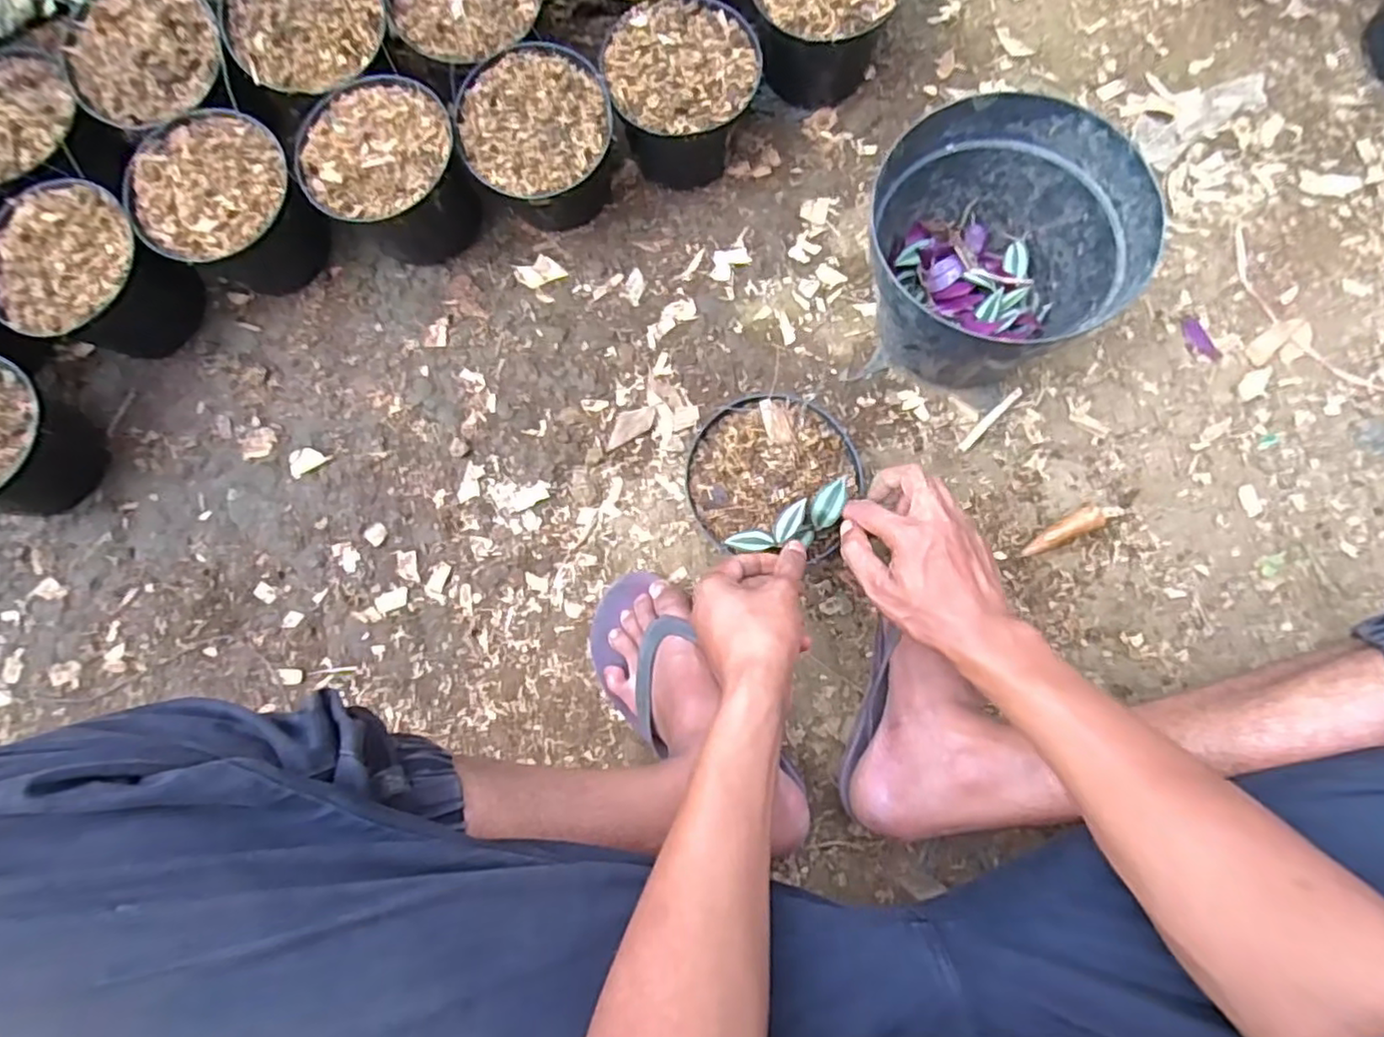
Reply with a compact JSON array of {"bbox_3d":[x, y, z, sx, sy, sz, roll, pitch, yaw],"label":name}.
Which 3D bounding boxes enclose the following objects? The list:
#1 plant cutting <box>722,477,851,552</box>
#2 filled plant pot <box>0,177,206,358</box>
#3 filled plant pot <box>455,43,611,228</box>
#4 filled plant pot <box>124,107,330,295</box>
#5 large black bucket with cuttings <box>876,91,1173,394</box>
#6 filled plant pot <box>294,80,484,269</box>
[{"bbox_3d":[0.082,0.006,0.545,0.103,0.020,0.032,-27,81,11],"label":"plant cutting"},{"bbox_3d":[-0.580,-0.233,0.662,0.130,0.110,0.141,0,81,3],"label":"filled plant pot"},{"bbox_3d":[-0.145,-0.364,0.672,0.140,0.104,0.141,-8,81,2],"label":"filled plant pot"},{"bbox_3d":[-0.446,-0.303,0.672,0.138,0.115,0.144,0,81,3],"label":"filled plant pot"},{"bbox_3d":[0.264,-0.230,0.610,0.202,0.160,0.213,0,81,3],"label":"large black bucket with cuttings"},{"bbox_3d":[-0.293,-0.338,0.673,0.141,0.111,0.130,0,81,3],"label":"filled plant pot"}]

